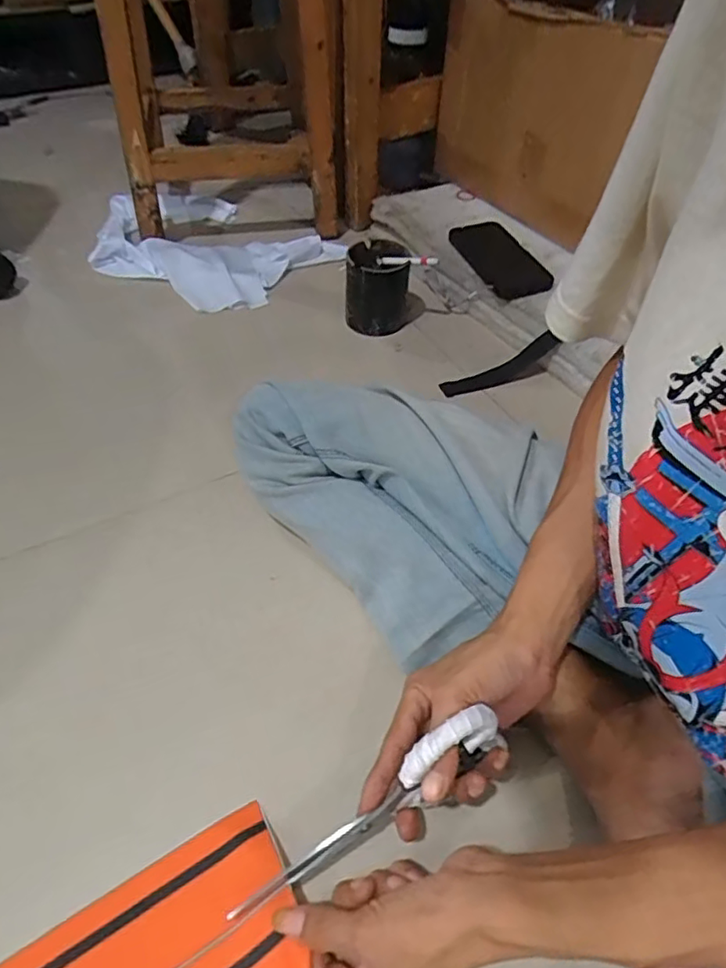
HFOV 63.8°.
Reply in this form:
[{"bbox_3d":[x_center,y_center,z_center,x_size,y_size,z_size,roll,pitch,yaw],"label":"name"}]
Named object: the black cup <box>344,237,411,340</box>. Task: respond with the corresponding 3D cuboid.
[{"bbox_3d":[0.014,-0.264,0.784,0.081,0.092,0.099,-3,49,-4],"label":"black cup"}]

